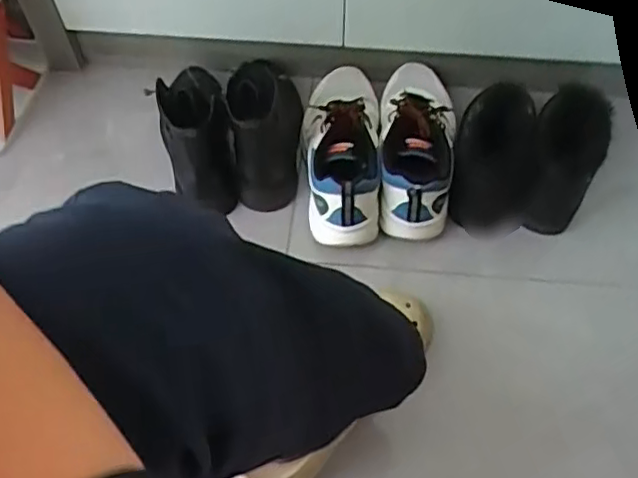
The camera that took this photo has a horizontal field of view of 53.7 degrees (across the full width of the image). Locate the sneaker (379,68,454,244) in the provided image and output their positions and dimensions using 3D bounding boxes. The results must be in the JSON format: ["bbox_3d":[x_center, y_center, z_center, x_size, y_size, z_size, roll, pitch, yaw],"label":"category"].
[{"bbox_3d":[0.133,-0.141,0.851,0.095,0.085,0.275,6,57,5],"label":"sneaker"}]

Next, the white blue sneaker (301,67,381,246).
[{"bbox_3d":[0.030,-0.129,0.851,0.101,0.097,0.267,1,57,2],"label":"white blue sneaker"}]

